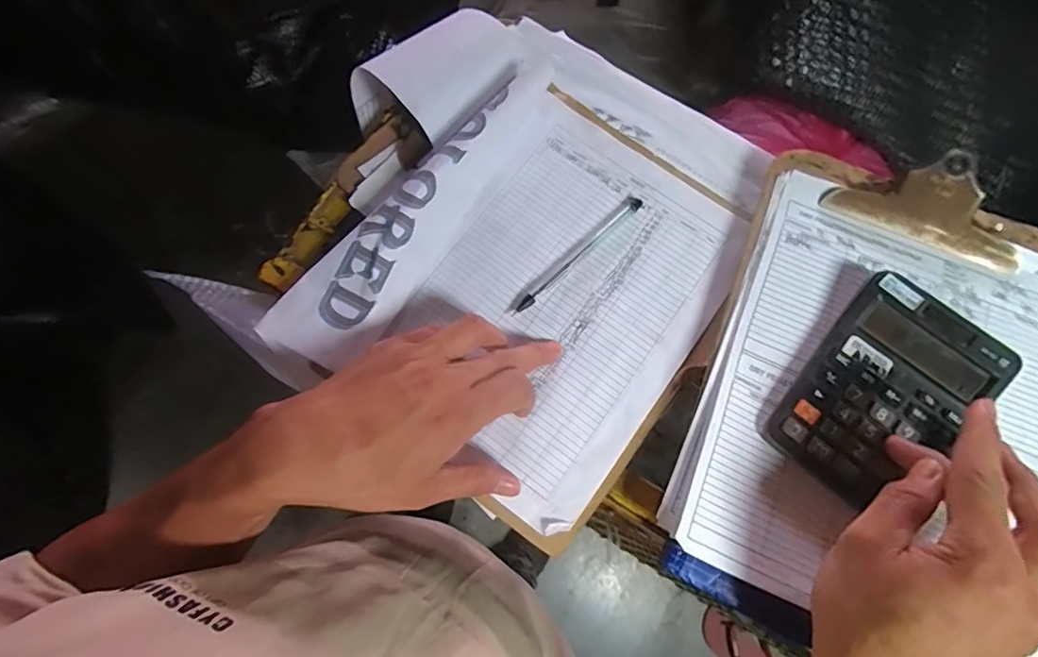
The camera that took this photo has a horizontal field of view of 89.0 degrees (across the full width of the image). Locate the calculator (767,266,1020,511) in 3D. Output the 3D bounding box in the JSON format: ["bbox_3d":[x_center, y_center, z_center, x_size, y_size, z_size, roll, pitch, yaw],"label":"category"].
[{"bbox_3d":[0.235,0.043,0.335,0.096,0.019,0.139,39,77,9],"label":"calculator"}]

